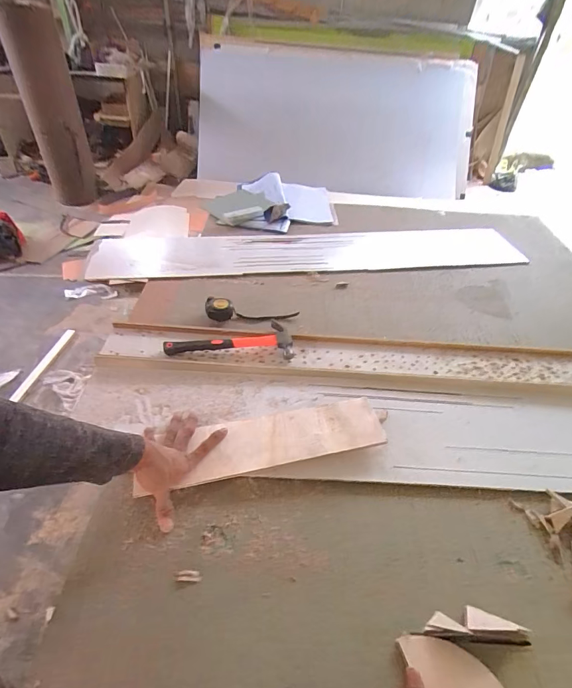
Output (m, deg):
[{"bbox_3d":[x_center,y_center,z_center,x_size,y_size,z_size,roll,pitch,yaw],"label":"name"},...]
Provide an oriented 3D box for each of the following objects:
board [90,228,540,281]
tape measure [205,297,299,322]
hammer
[{"bbox_3d":[0.093,-0.288,1.161,1.294,0.025,0.231,-2,43,-7],"label":"board"},{"bbox_3d":[-0.081,-0.082,0.903,0.219,0.040,0.062,-4,45,-7],"label":"tape measure"},{"bbox_3d":[-0.117,-0.007,0.812,0.262,0.028,0.095,1,45,-2],"label":"hammer"}]

